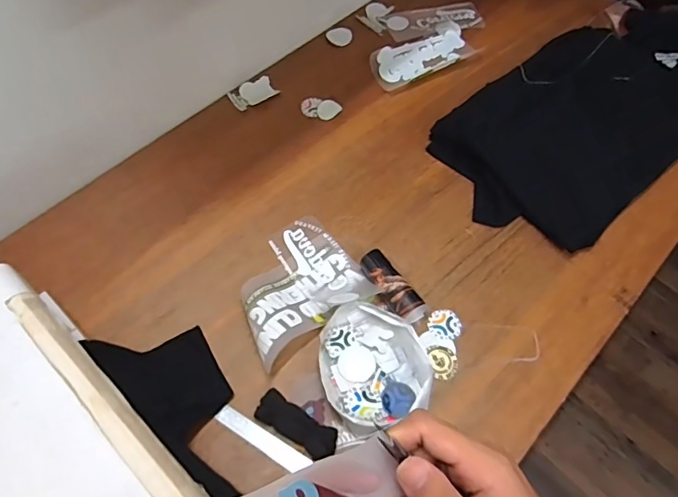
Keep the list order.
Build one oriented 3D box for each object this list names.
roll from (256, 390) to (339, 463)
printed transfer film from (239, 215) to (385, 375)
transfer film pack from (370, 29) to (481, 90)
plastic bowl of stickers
[{"bbox_3d":[-0.063,0.267,0.735,0.129,0.023,0.050,31,65,16],"label":"roll"},{"bbox_3d":[-0.080,0.049,0.838,0.228,0.060,0.211,-33,66,-17],"label":"printed transfer film"},{"bbox_3d":[0.199,-0.460,1.162,0.259,0.017,0.118,-23,63,-12],"label":"transfer film pack"},{"bbox_3d":[0.051,0.183,0.777,0.163,0.043,0.199,-20,63,-10],"label":"plastic bowl of stickers"}]

